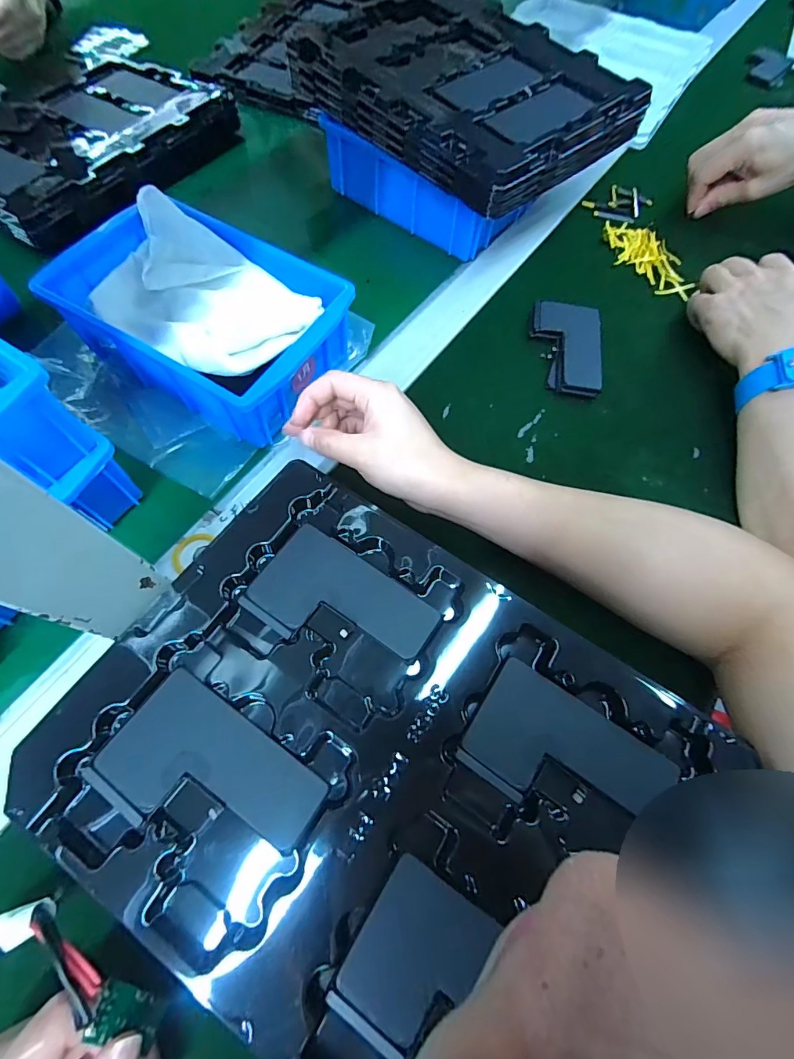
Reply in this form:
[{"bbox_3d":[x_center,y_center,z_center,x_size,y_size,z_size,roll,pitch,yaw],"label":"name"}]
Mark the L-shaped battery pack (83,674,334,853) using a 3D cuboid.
[{"bbox_3d":[-0.085,0.114,0.204,0.095,0.008,0.057,32,68,11],"label":"L-shaped battery pack"}]

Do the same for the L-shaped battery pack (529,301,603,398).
[{"bbox_3d":[0.151,-0.163,0.397,0.061,0.009,0.100,8,67,1],"label":"L-shaped battery pack"}]

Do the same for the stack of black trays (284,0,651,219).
[{"bbox_3d":[0.063,-0.421,0.426,0.279,0.038,0.219,42,72,15],"label":"stack of black trays"}]

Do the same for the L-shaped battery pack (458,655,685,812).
[{"bbox_3d":[0.084,0.112,0.218,0.093,0.004,0.056,30,68,11],"label":"L-shaped battery pack"}]

